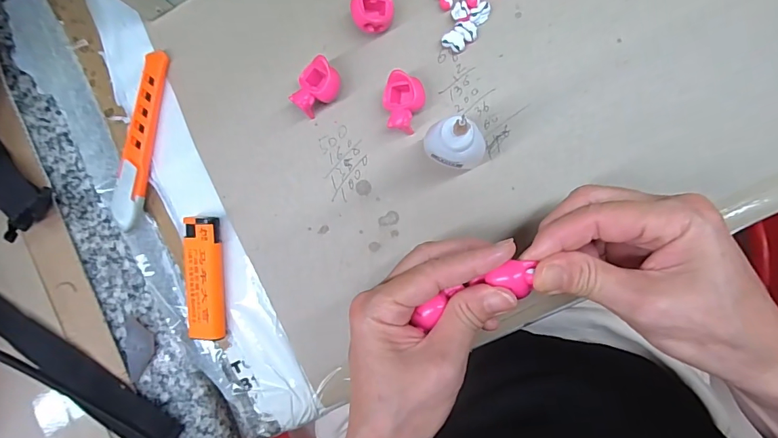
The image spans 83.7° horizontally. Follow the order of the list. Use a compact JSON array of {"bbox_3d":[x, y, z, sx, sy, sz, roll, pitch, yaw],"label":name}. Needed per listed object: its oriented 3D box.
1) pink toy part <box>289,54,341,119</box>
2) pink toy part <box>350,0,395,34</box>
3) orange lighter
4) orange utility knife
[{"bbox_3d":[-0.045,-0.082,0.273,0.032,0.021,0.023,-40,85,5],"label":"pink toy part"},{"bbox_3d":[-0.010,-0.130,0.268,0.024,0.023,0.032,-9,88,7],"label":"pink toy part"},{"bbox_3d":[-0.120,0.039,0.283,0.023,0.007,0.080,-2,95,-13],"label":"orange lighter"},{"bbox_3d":[-0.166,-0.054,0.291,0.016,0.017,0.118,8,90,7],"label":"orange utility knife"}]

